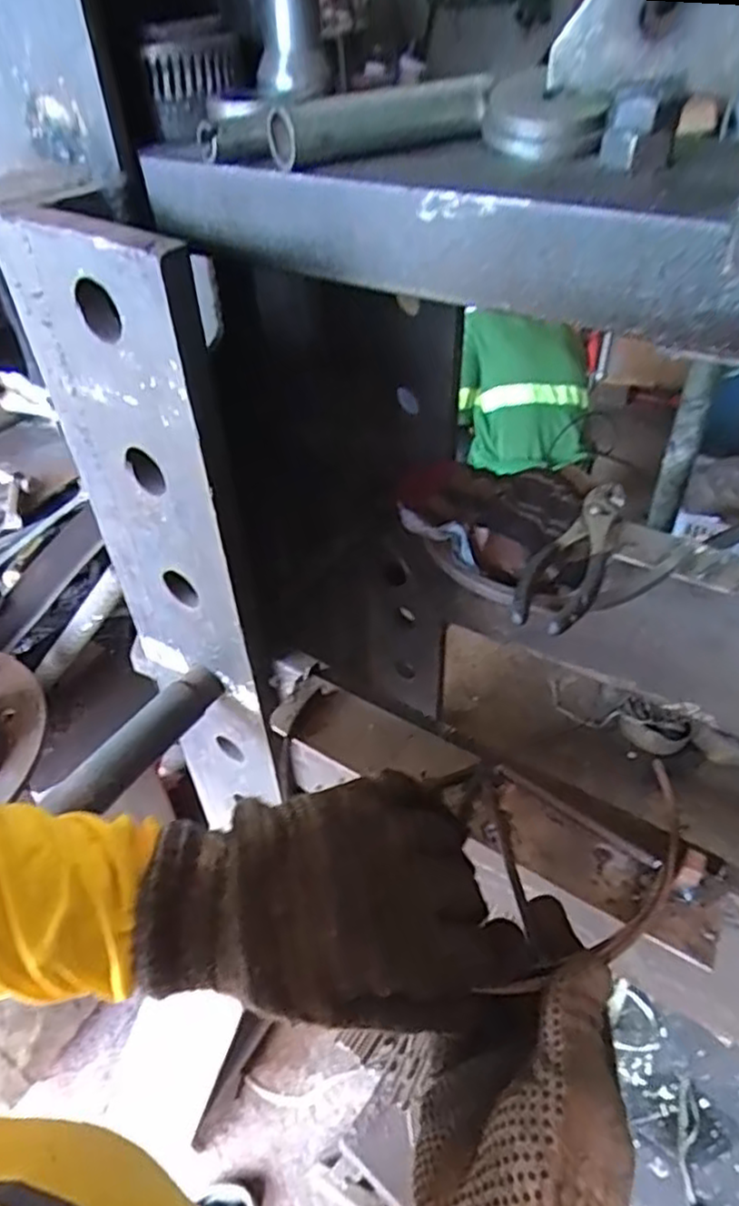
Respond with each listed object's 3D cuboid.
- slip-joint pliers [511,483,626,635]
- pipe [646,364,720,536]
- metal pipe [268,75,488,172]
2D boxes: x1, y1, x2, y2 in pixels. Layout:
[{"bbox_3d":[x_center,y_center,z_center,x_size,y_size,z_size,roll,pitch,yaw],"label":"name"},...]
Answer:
[{"bbox_3d":[0.162,-0.042,0.556,0.055,0.017,0.193,16,46,20],"label":"slip-joint pliers"},{"bbox_3d":[0.515,-0.252,1.158,0.051,0.297,0.040,17,46,21],"label":"pipe"},{"bbox_3d":[0.007,-0.244,0.353,0.116,0.027,0.029,-25,46,-22],"label":"metal pipe"}]

